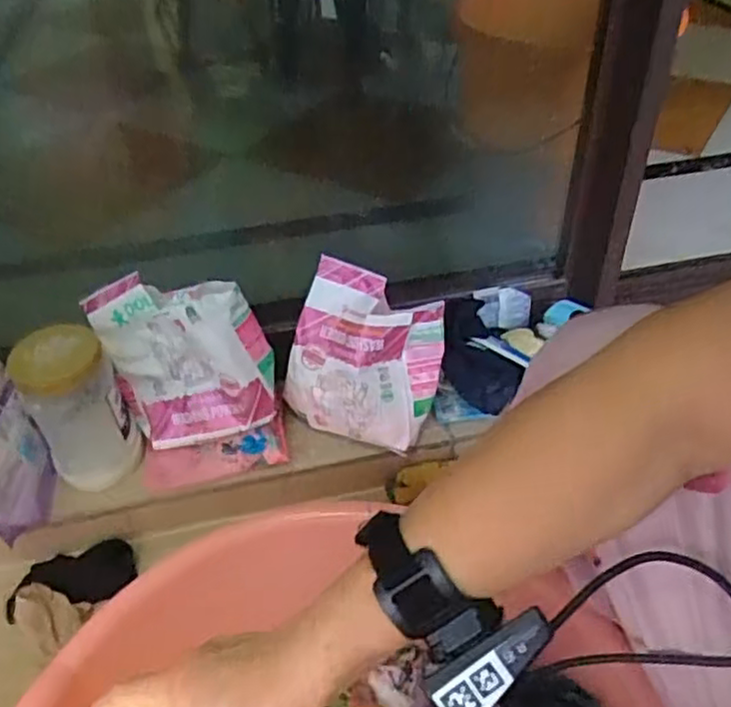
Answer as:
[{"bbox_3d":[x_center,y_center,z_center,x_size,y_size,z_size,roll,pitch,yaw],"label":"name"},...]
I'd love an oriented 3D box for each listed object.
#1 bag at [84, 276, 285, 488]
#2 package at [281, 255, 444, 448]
[{"bbox_3d":[-0.205,0.026,0.789,0.199,0.231,0.101,-2,24,14],"label":"bag"},{"bbox_3d":[-0.002,-0.003,0.808,0.169,0.155,0.139,13,44,17],"label":"package"}]

